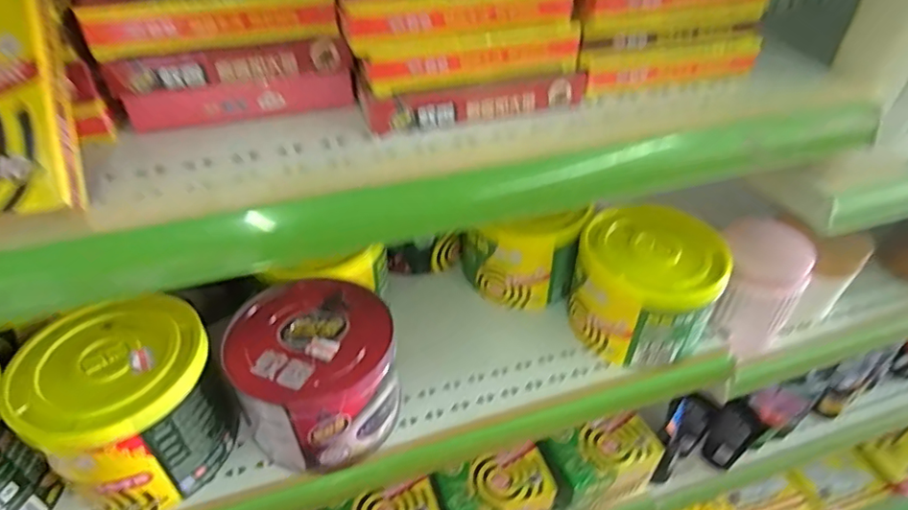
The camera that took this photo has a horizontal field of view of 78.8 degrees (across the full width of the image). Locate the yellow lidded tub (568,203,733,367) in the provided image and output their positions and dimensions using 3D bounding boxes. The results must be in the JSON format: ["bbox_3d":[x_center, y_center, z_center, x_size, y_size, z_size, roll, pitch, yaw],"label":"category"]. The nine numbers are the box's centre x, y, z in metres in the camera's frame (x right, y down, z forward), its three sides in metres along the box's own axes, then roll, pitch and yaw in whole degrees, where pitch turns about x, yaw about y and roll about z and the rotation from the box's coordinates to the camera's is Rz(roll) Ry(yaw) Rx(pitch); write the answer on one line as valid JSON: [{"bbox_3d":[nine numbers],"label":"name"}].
[{"bbox_3d":[0.190,0.030,0.554,0.129,0.100,0.129,0,42,0],"label":"yellow lidded tub"}]

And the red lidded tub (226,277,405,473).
[{"bbox_3d":[-0.118,0.100,0.476,0.126,0.096,0.134,0,42,0],"label":"red lidded tub"}]

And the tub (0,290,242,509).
[{"bbox_3d":[-0.255,0.118,0.442,0.126,0.114,0.128,0,42,0],"label":"tub"}]

